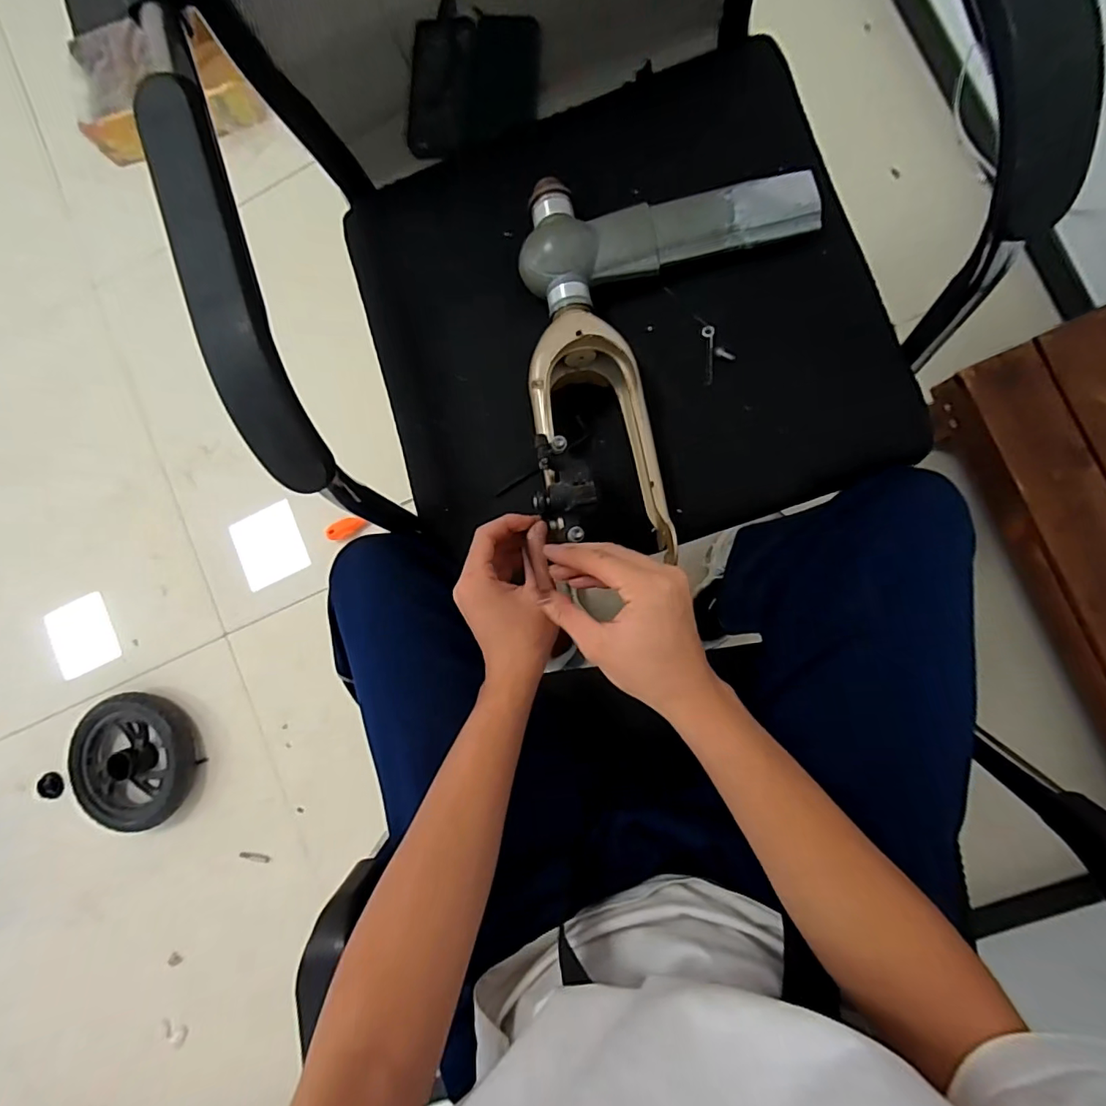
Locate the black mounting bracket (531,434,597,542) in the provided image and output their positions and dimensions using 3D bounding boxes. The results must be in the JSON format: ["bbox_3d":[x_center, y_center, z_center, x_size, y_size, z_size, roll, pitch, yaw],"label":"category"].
[{"bbox_3d":[0.008,-0.052,0.421,0.049,0.027,0.083,-6,87,7],"label":"black mounting bracket"}]

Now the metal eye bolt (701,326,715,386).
[{"bbox_3d":[0.143,-0.182,0.485,0.010,0.005,0.053,-1,87,7],"label":"metal eye bolt"}]

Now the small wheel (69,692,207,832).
[{"bbox_3d":[-0.853,0.421,1.064,0.272,0.056,0.258,0,87,7],"label":"small wheel"}]

